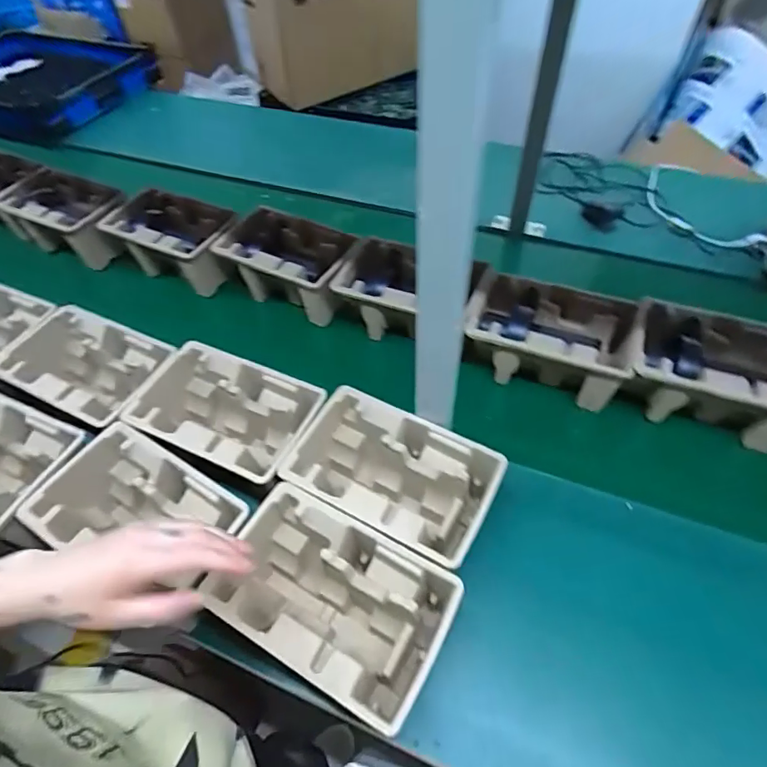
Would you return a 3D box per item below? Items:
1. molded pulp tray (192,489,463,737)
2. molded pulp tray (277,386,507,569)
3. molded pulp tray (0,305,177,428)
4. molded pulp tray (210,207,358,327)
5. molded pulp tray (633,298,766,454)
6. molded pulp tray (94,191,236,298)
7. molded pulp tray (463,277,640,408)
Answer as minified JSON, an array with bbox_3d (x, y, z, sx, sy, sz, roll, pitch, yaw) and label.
[{"bbox_3d":[-0.049,0.229,0.501,0.222,0.116,0.144,22,58,19],"label":"molded pulp tray"},{"bbox_3d":[0.004,0.113,0.571,0.238,0.086,0.142,22,58,19],"label":"molded pulp tray"},{"bbox_3d":[-0.424,-0.013,0.698,0.257,0.095,0.145,20,57,18],"label":"molded pulp tray"},{"bbox_3d":[-0.161,-0.200,0.842,0.237,0.114,0.137,25,59,21],"label":"molded pulp tray"},{"bbox_3d":[0.453,-0.009,0.664,0.216,0.117,0.147,16,56,16],"label":"molded pulp tray"},{"bbox_3d":[-0.382,-0.255,0.901,0.244,0.131,0.138,20,57,18],"label":"molded pulp tray"},{"bbox_3d":[0.242,-0.063,0.714,0.221,0.104,0.145,18,57,17],"label":"molded pulp tray"}]

